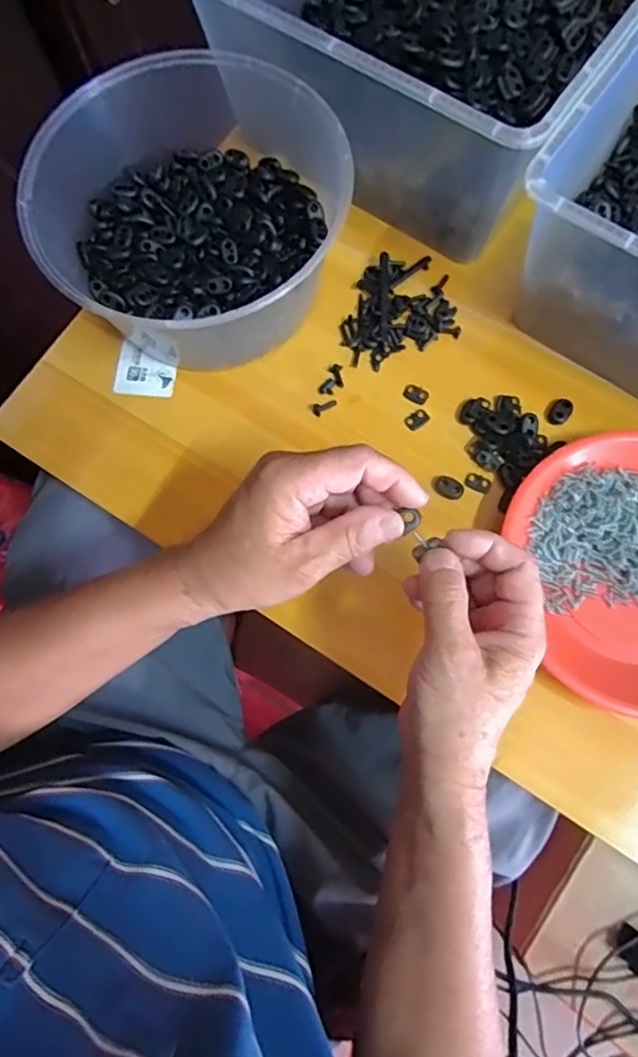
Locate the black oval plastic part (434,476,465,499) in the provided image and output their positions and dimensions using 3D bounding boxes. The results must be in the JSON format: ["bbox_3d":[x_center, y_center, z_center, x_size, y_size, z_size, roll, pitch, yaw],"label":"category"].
[{"bbox_3d":[0.098,-0.031,0.435,0.022,0.009,0.014,30,79,9],"label":"black oval plastic part"}]

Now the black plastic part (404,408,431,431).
[{"bbox_3d":[0.077,-0.086,0.452,0.019,0.004,0.013,-36,77,-7],"label":"black plastic part"}]

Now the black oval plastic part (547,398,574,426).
[{"bbox_3d":[0.188,-0.091,0.448,0.015,0.007,0.025,35,79,10],"label":"black oval plastic part"}]

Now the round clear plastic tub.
[{"bbox_3d":[-0.090,-0.241,0.448,0.220,0.100,0.228,0,76,2],"label":"round clear plastic tub"}]

